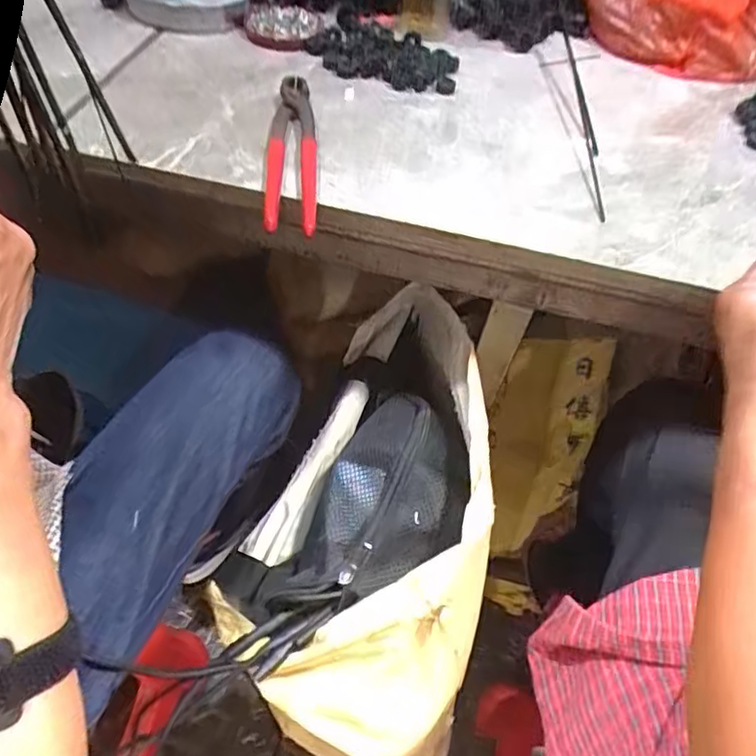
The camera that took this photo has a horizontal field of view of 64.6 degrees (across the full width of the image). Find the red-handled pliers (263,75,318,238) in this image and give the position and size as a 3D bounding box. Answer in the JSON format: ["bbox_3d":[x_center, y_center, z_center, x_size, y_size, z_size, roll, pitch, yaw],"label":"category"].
[{"bbox_3d":[-0.071,-0.190,0.499,0.040,0.020,0.200,0,53,-6],"label":"red-handled pliers"}]

